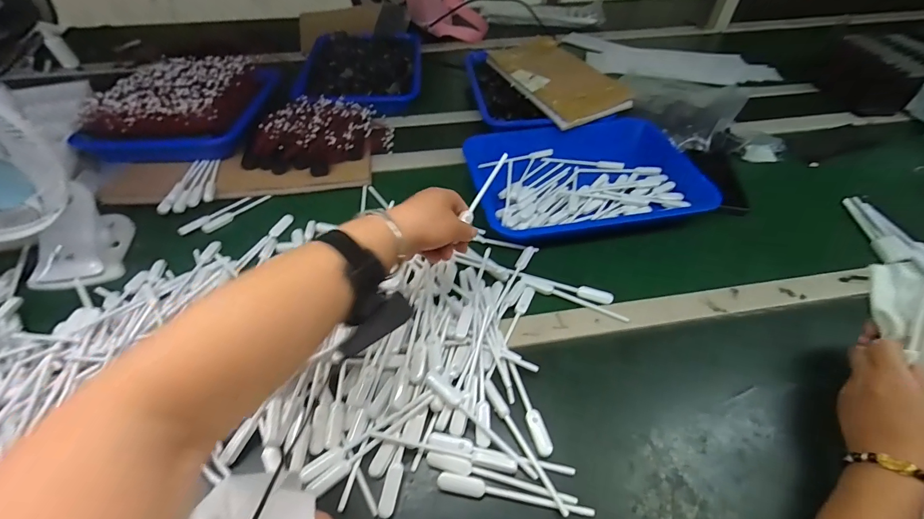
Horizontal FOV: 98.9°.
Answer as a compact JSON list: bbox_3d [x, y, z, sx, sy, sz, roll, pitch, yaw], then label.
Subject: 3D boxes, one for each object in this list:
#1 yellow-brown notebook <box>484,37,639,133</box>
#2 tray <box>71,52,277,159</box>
[{"bbox_3d":[0.189,-0.368,0.801,0.161,0.024,0.300,-25,59,-9],"label":"yellow-brown notebook"},{"bbox_3d":[-0.517,-0.303,0.746,0.274,0.068,0.367,-6,49,-6],"label":"tray"}]

